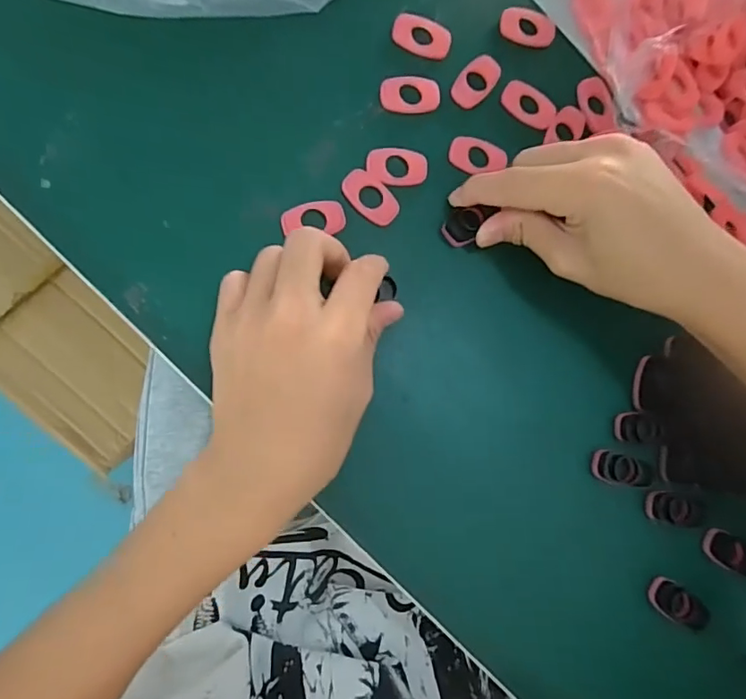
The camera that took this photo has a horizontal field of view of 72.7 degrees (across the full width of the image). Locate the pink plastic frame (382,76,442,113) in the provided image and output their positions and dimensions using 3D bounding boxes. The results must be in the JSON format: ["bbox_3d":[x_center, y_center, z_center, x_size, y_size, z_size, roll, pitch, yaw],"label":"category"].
[{"bbox_3d":[0.021,-0.139,0.276,0.033,0.004,0.020,-2,86,-10],"label":"pink plastic frame"}]

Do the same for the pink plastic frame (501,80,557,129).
[{"bbox_3d":[0.090,-0.140,0.289,0.033,0.004,0.022,36,81,-6],"label":"pink plastic frame"}]

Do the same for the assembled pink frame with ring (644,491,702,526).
[{"bbox_3d":[0.172,0.090,0.286,0.035,0.004,0.016,12,84,-9],"label":"assembled pink frame with ring"}]

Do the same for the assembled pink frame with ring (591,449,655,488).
[{"bbox_3d":[0.140,0.067,0.282,0.034,0.004,0.017,14,83,-9],"label":"assembled pink frame with ring"}]

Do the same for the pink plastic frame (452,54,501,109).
[{"bbox_3d":[0.058,-0.151,0.284,0.018,0.004,0.035,38,80,-5],"label":"pink plastic frame"}]

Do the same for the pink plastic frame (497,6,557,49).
[{"bbox_3d":[0.090,-0.187,0.294,0.033,0.007,0.018,3,85,-10],"label":"pink plastic frame"}]

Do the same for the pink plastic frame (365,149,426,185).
[{"bbox_3d":[0.013,-0.098,0.271,0.032,0.004,0.021,-3,86,-10],"label":"pink plastic frame"}]

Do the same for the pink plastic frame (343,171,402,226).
[{"bbox_3d":[-0.001,-0.080,0.267,0.032,0.004,0.019,45,80,-4],"label":"pink plastic frame"}]

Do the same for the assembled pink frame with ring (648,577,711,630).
[{"bbox_3d":[0.169,0.141,0.281,0.033,0.007,0.017,34,82,8],"label":"assembled pink frame with ring"}]

